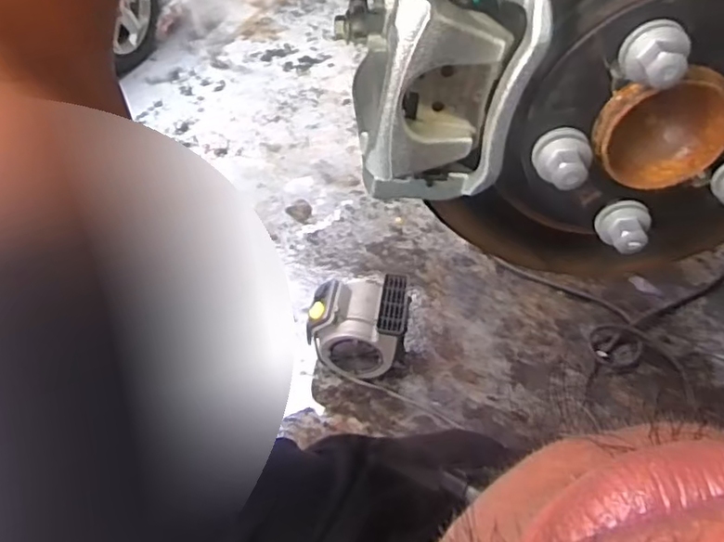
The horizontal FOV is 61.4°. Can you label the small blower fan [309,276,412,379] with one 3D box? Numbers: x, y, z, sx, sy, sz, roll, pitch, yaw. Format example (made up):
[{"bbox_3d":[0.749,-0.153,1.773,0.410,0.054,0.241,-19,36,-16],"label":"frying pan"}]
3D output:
[{"bbox_3d":[-0.007,0.166,1.906,0.296,0.217,0.245,7,47,6],"label":"small blower fan"}]

